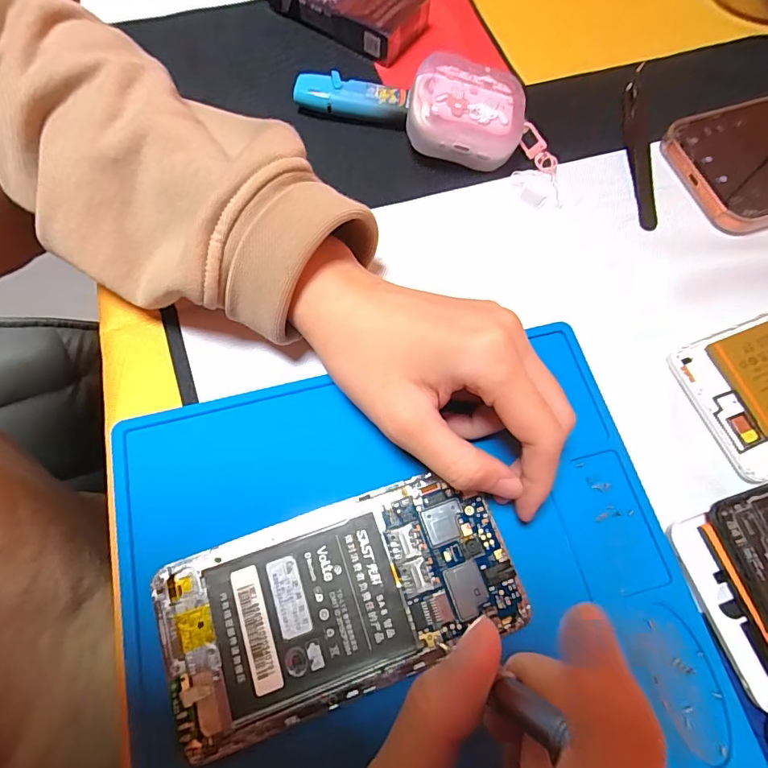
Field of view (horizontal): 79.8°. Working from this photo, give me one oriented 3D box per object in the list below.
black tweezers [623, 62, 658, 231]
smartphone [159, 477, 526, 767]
[{"bbox_3d":[0.158,-0.148,0.281,0.015,0.011,0.122,5,69,2],"label":"black tweezers"},{"bbox_3d":[-0.017,0.086,0.186,0.138,0.005,0.069,-18,70,-7],"label":"smartphone"}]

